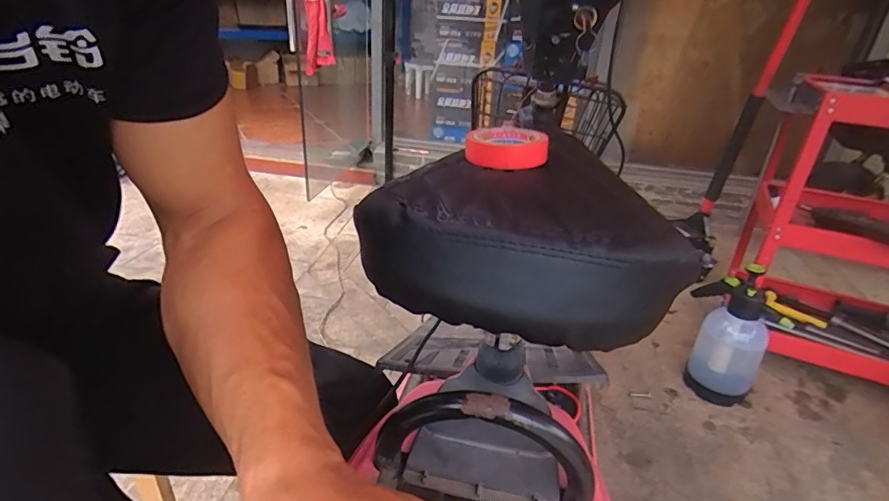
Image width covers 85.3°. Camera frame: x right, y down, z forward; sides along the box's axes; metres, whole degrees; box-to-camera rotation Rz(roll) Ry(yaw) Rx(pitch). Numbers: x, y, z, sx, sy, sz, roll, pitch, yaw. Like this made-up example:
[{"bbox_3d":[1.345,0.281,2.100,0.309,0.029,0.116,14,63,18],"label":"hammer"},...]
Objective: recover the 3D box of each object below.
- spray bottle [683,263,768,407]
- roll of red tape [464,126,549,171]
[{"bbox_3d":[0.688,0.203,1.190,0.120,0.295,0.182,8,28,5],"label":"spray bottle"},{"bbox_3d":[0.042,-0.071,0.333,0.055,0.019,0.051,3,27,-2],"label":"roll of red tape"}]

